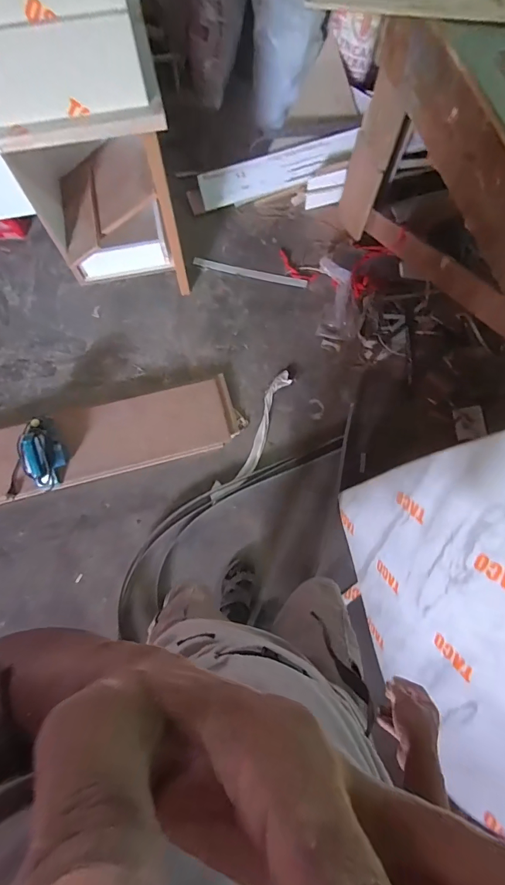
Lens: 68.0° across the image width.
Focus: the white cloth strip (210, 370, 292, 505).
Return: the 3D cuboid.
[{"bbox_3d":[0.015,-0.022,1.514,0.107,0.023,0.605,27,75,7],"label":"white cloth strip"}]

